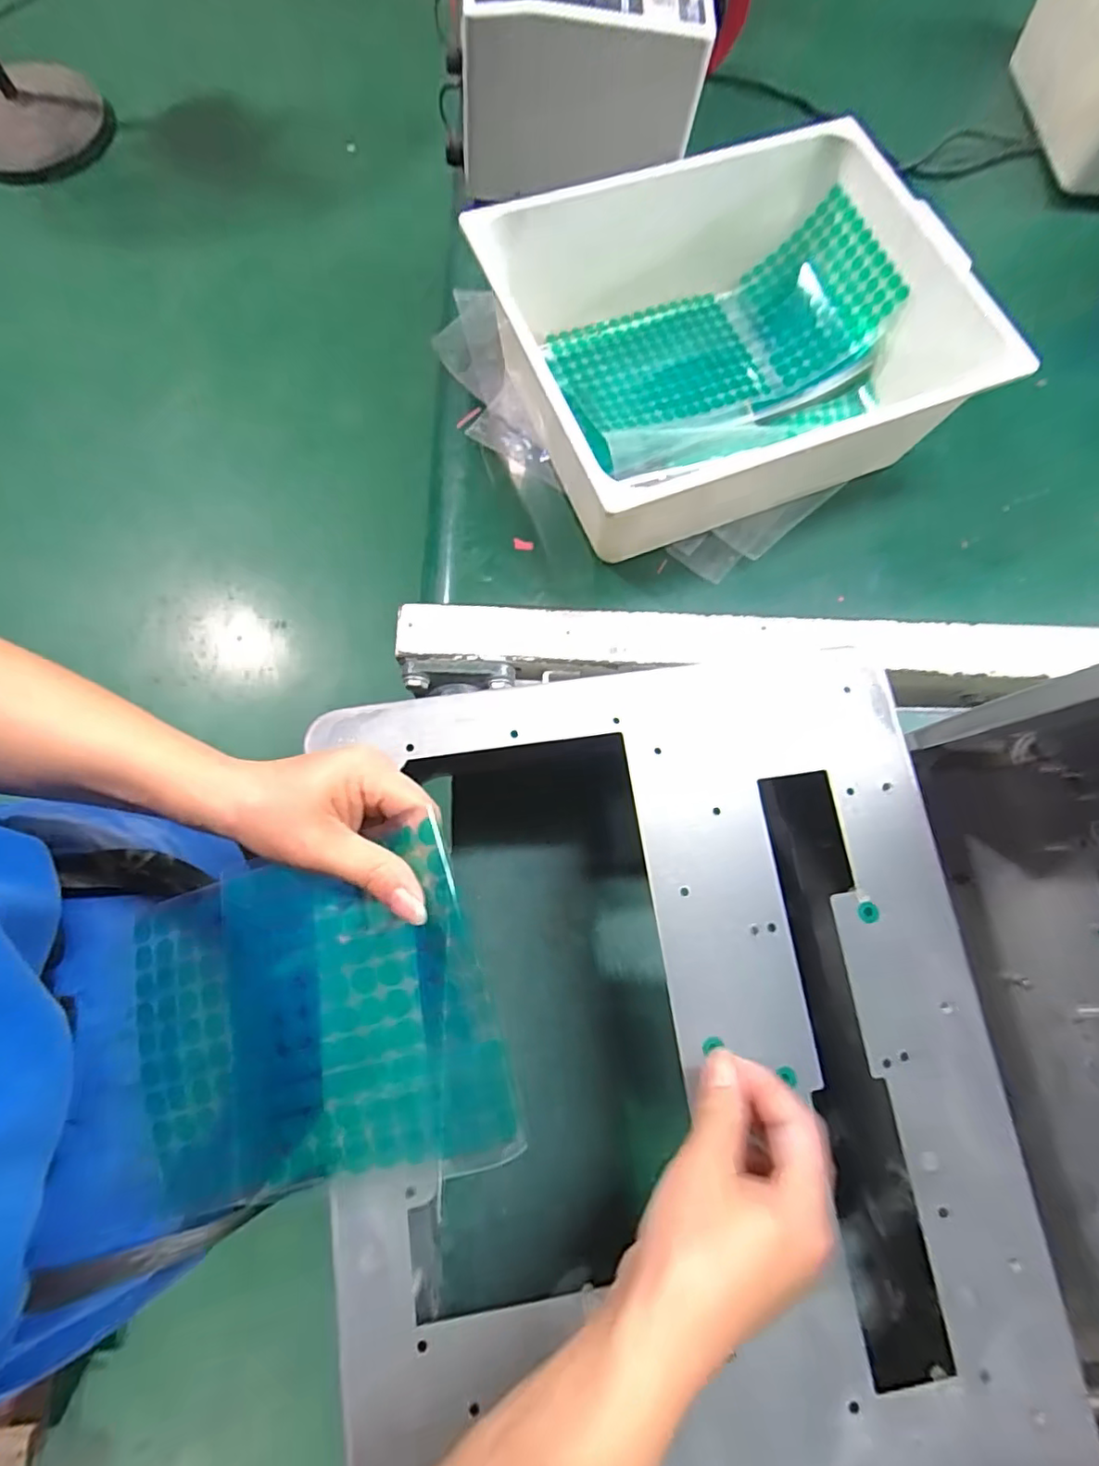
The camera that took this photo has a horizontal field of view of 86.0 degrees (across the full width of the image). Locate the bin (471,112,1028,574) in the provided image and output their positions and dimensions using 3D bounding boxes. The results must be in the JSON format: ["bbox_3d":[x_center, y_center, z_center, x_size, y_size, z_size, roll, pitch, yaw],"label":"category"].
[{"bbox_3d":[0.150,-0.332,0.499,0.352,0.116,0.291,-21,78,-7],"label":"bin"}]

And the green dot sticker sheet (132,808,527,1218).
[{"bbox_3d":[-0.109,0.126,0.259,0.172,0.011,0.132,-18,77,12],"label":"green dot sticker sheet"}]

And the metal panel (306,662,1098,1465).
[{"bbox_3d":[0.069,0.186,0.304,0.347,0.016,0.446,-7,77,-3],"label":"metal panel"}]

